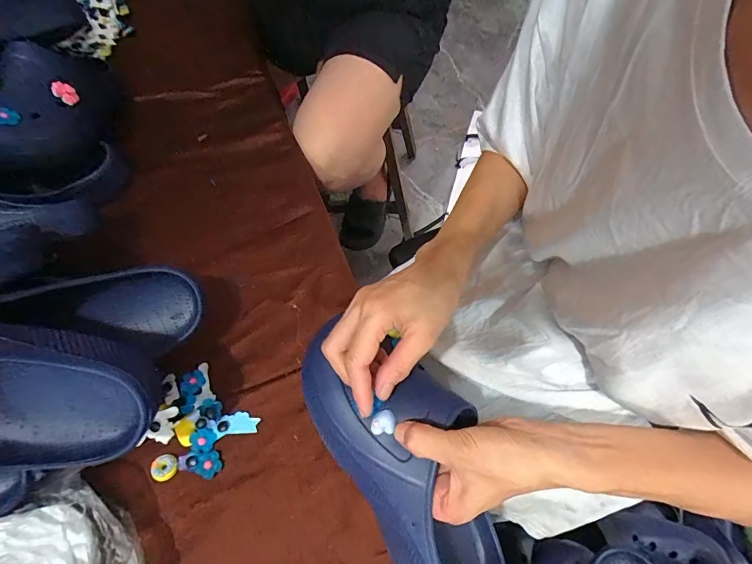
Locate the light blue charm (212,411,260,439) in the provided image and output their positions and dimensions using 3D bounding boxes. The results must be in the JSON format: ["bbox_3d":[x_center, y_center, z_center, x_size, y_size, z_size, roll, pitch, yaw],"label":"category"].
[{"bbox_3d":[-0.143,0.145,0.395,0.044,0.006,0.022,-10,65,-2],"label":"light blue charm"}]

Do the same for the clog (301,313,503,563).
[{"bbox_3d":[0.028,0.141,0.319,0.106,0.072,0.241,-32,84,-14],"label":"clog"}]

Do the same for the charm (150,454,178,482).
[{"bbox_3d":[-0.209,0.183,0.382,0.024,0.005,0.024,3,70,-9],"label":"charm"}]

